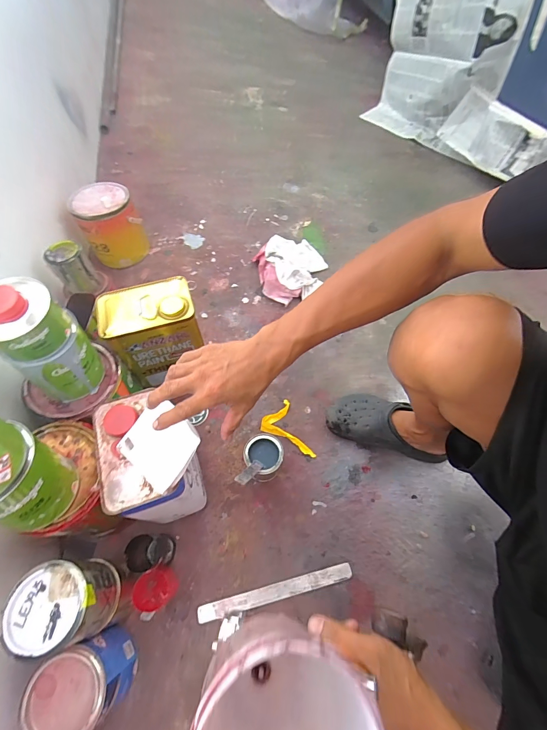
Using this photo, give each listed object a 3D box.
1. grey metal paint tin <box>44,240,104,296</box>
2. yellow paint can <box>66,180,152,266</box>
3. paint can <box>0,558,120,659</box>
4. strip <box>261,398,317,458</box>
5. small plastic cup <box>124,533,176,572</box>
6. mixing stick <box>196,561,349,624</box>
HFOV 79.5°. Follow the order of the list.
[{"bbox_3d":[-0.436,-0.207,0.723,0.084,0.089,0.085,-35,68,-18],"label":"grey metal paint tin"},{"bbox_3d":[-0.451,-0.382,0.922,0.157,0.163,0.140,-29,66,-16],"label":"yellow paint can"},{"bbox_3d":[-0.284,0.325,0.456,0.099,0.111,0.093,1,62,-1],"label":"paint can"},{"bbox_3d":[0.024,0.153,0.734,0.084,0.012,0.138,-21,64,-12],"label":"strip"},{"bbox_3d":[-0.206,0.320,0.566,0.048,0.133,0.053,0,62,-1],"label":"small plastic cup"},{"bbox_3d":[0.006,0.412,0.598,0.282,0.007,0.026,-12,63,-7],"label":"mixing stick"}]

